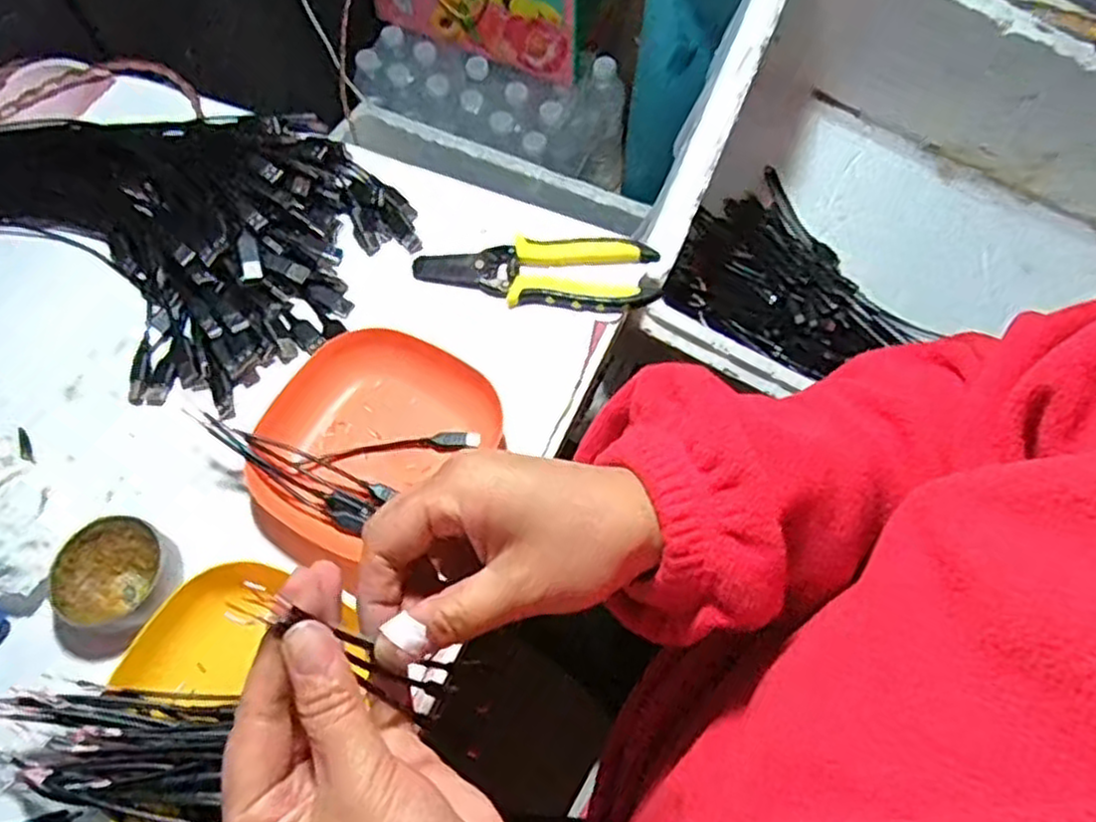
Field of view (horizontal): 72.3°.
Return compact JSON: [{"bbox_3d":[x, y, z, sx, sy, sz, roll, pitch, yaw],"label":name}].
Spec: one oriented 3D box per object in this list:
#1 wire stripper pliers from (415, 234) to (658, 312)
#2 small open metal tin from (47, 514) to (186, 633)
[{"bbox_3d":[-0.009,-0.100,0.528,0.168,0.016,0.056,6,64,4],"label":"wire stripper pliers"},{"bbox_3d":[-0.252,0.094,0.436,0.062,0.023,0.062,0,64,1],"label":"small open metal tin"}]

